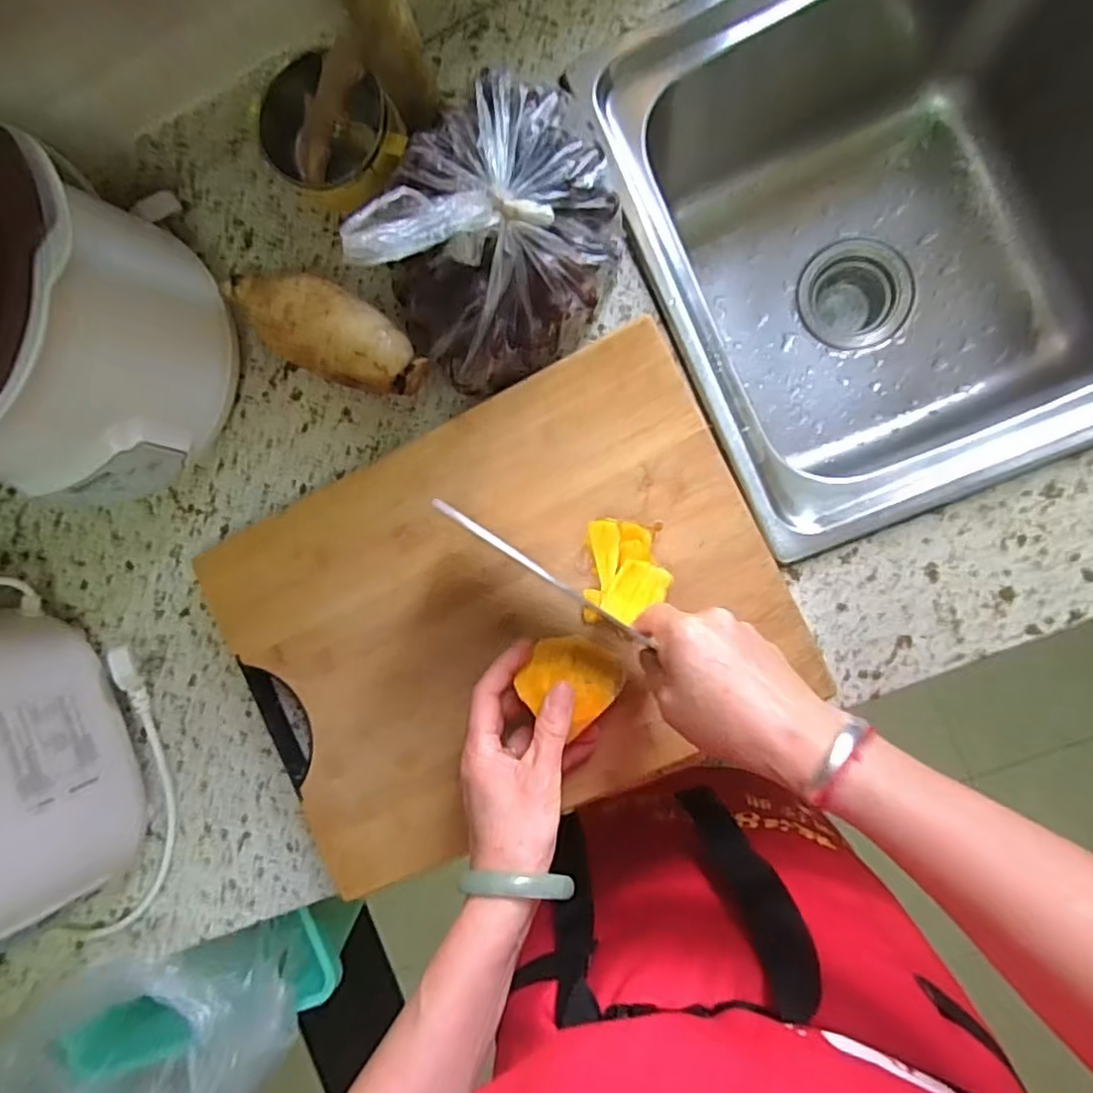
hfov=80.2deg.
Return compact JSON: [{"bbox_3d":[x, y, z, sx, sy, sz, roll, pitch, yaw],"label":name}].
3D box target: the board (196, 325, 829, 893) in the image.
[{"bbox_3d":[-0.033,0.053,0.483,0.395,0.032,0.281,-26,87,8],"label":"board"}]

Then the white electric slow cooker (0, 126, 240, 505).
[{"bbox_3d":[-0.337,-0.148,0.414,0.186,0.183,0.212,27,95,7],"label":"white electric slow cooker"}]

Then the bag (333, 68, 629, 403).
[{"bbox_3d":[-0.034,-0.212,0.427,0.147,0.136,0.203,16,93,8],"label":"bag"}]

